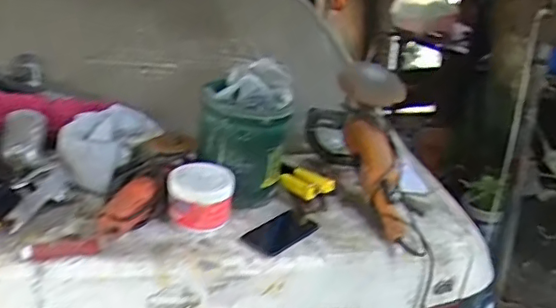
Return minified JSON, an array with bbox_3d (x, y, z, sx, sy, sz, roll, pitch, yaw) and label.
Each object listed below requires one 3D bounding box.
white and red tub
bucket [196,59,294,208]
[{"bbox_3d":[-0.136,0.082,1.043,0.114,0.100,0.098,1,19,-5],"label":"white and red tub"},{"bbox_3d":[-0.062,-0.036,1.131,0.156,0.250,0.159,3,24,-2],"label":"bucket"}]

